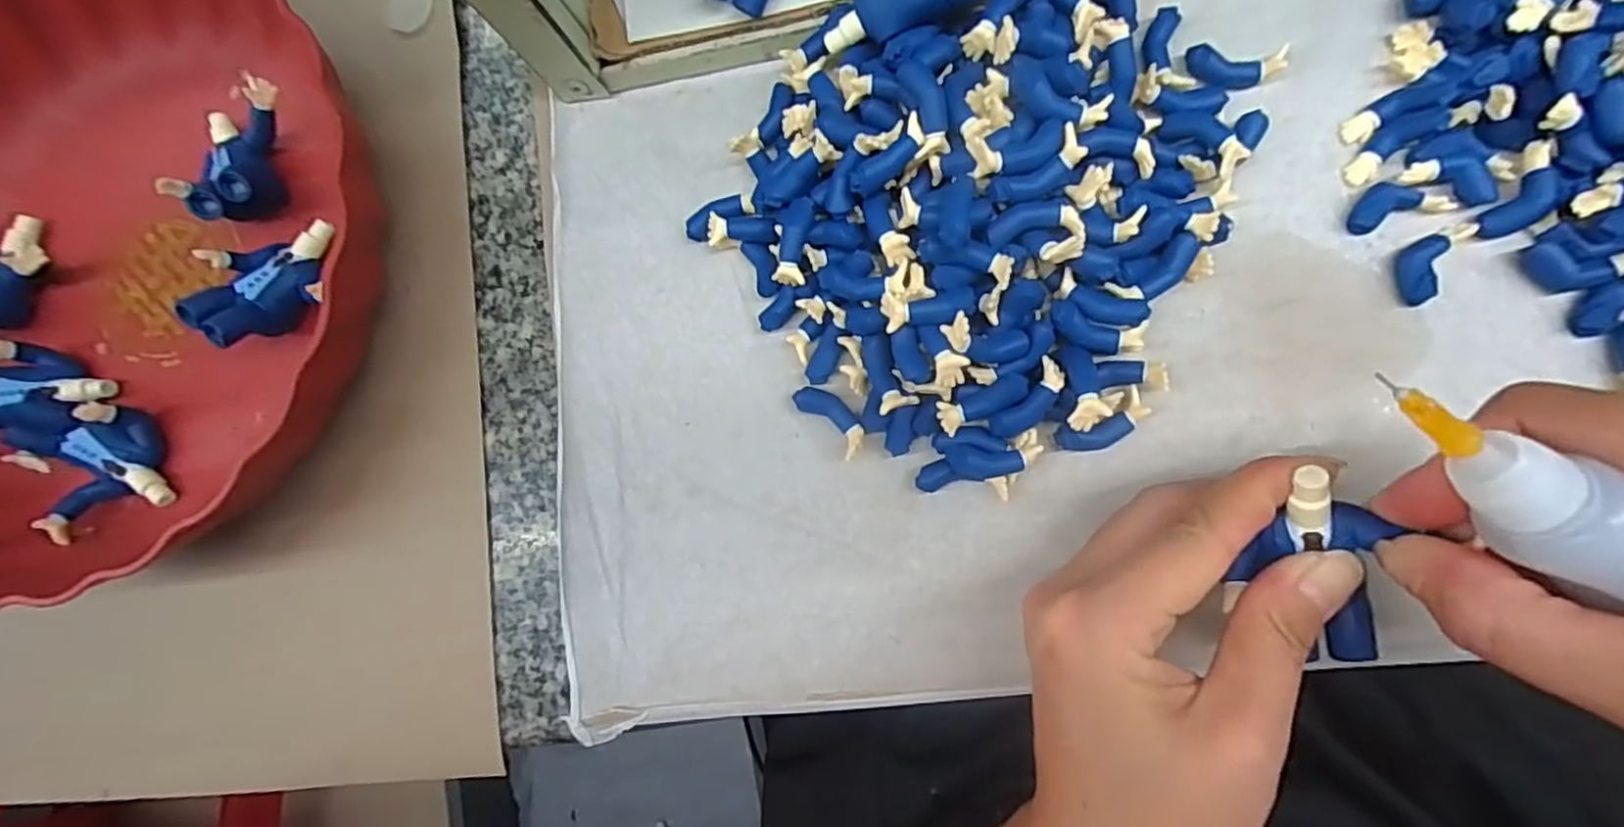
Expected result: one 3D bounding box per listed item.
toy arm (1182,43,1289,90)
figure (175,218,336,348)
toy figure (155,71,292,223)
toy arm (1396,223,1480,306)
[{"bbox_3d":[0.137,-0.112,0.225,0.028,0.006,0.012,8,86,10],"label":"toy arm"},{"bbox_3d":[-0.204,-0.049,0.256,0.030,0.033,0.049,3,86,10],"label":"figure"},{"bbox_3d":[-0.222,-0.098,0.263,0.036,0.030,0.054,-3,85,9],"label":"toy figure"},{"bbox_3d":[0.189,-0.048,0.213,0.013,0.006,0.028,33,91,11],"label":"toy arm"}]

